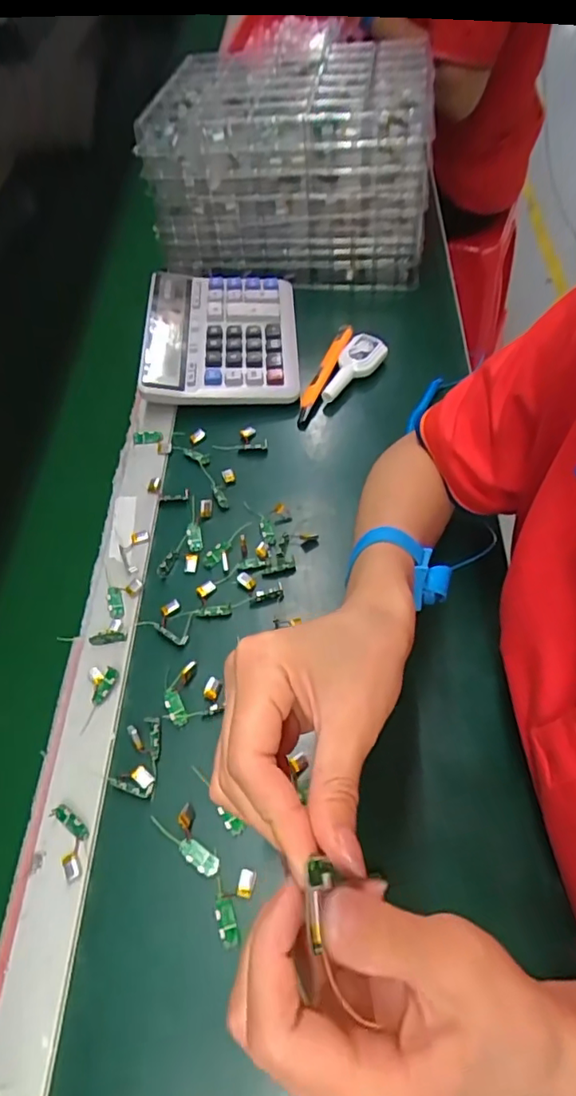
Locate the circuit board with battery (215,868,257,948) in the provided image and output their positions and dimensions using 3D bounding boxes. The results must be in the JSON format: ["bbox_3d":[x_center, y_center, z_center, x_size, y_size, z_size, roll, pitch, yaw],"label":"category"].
[{"bbox_3d":[-0.033,0.222,0.353,0.023,0.005,0.040,-3,58,3],"label":"circuit board with battery"}]

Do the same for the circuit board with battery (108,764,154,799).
[{"bbox_3d":[-0.107,0.160,0.395,0.030,0.004,0.018,13,60,13],"label":"circuit board with battery"}]

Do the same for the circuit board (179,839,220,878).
[{"bbox_3d":[-0.058,0.199,0.368,0.029,0.004,0.013,27,64,20],"label":"circuit board"}]

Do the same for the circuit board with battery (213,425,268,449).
[{"bbox_3d":[-0.045,-0.108,0.554,0.052,0.004,0.028,1,58,4],"label":"circuit board with battery"}]

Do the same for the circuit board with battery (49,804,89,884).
[{"bbox_3d":[-0.144,0.194,0.381,0.021,0.004,0.048,-24,59,-10],"label":"circuit board with battery"}]

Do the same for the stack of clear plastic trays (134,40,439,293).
[{"bbox_3d":[0.007,-0.442,0.667,0.303,0.163,0.201,5,58,8],"label":"stack of clear plastic trays"}]

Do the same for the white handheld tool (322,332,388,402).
[{"bbox_3d":[0.062,-0.183,0.585,0.036,0.021,0.088,36,78,23],"label":"white handheld tool"}]

